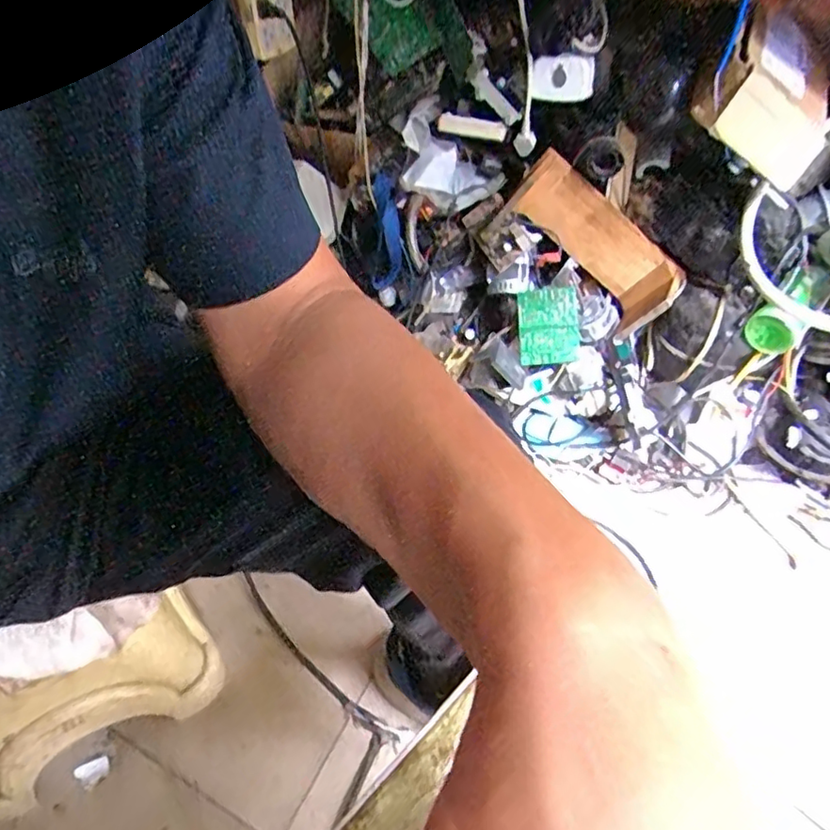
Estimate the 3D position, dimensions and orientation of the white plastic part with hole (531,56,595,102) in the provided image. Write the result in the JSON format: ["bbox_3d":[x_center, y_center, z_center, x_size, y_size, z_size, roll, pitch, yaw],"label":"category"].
[{"bbox_3d":[0.214,-0.483,0.862,0.087,0.060,0.027,6,48,7],"label":"white plastic part with hole"}]

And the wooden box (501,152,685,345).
[{"bbox_3d":[0.290,-0.276,0.981,0.308,0.135,0.066,45,57,-3],"label":"wooden box"}]

